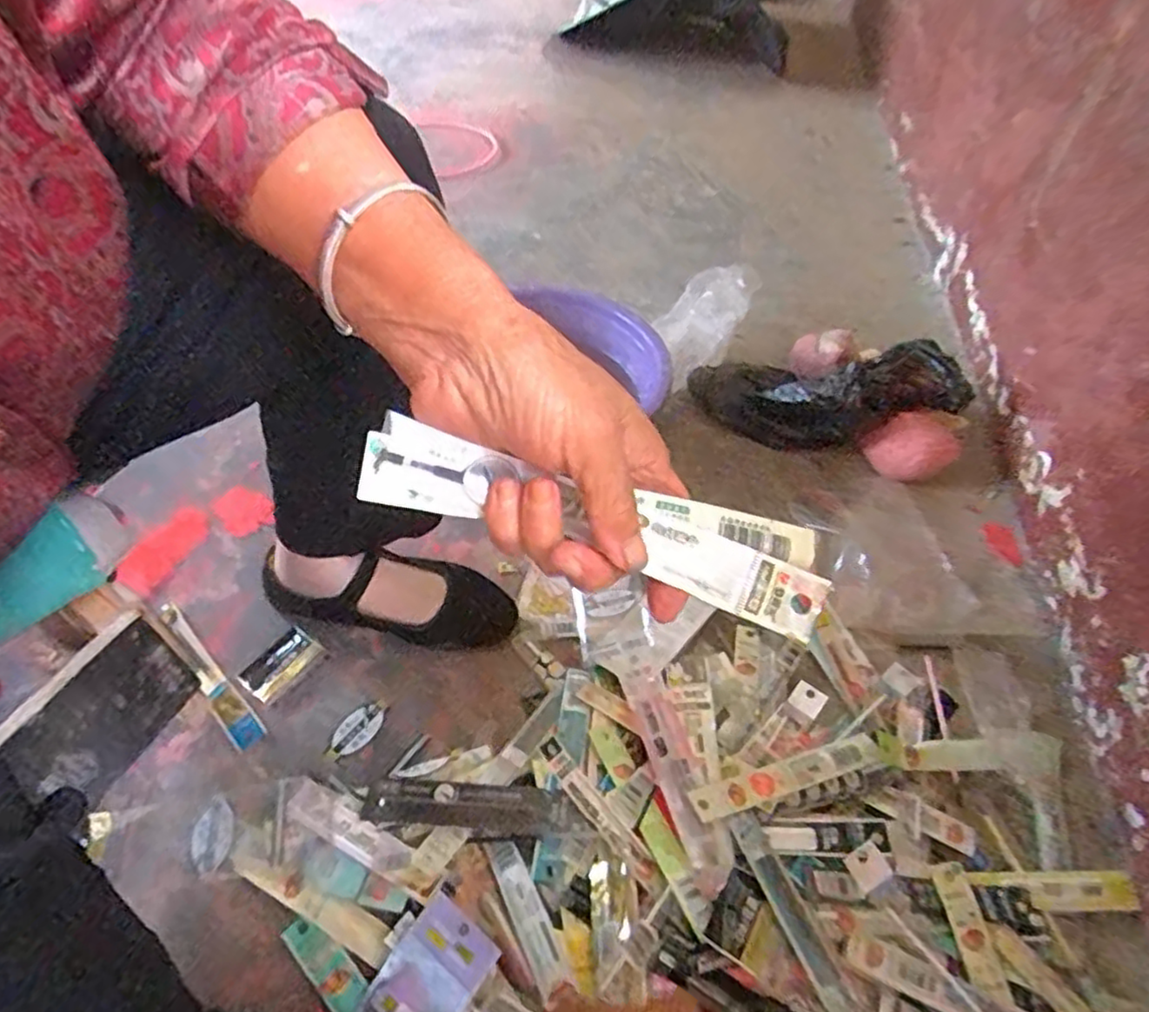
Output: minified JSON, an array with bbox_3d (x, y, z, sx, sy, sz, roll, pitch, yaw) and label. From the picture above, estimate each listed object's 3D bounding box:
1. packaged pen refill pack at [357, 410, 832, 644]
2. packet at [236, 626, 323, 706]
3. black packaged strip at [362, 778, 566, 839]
[{"bbox_3d":[0.009,0.004,0.261,0.179,0.009,0.038,18,80,-1],"label":"packaged pen refill pack"},{"bbox_3d":[-0.263,0.138,0.607,0.043,0.004,0.063,30,54,23],"label":"packet"},{"bbox_3d":[-0.083,0.226,0.511,0.148,0.010,0.036,6,48,3],"label":"black packaged strip"}]

